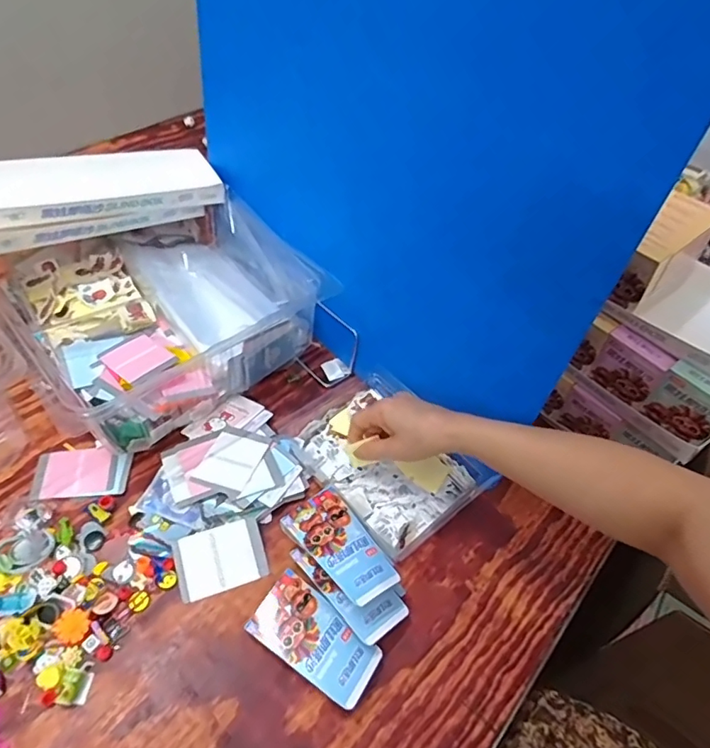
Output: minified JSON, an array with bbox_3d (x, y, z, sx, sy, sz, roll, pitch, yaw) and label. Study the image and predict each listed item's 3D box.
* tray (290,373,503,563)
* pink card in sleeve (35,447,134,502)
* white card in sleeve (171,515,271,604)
[{"bbox_3d":[0.036,0.102,0.613,0.168,0.050,0.198,-29,58,-28],"label":"tray"},{"bbox_3d":[-0.314,0.114,0.591,0.103,0.014,0.066,-4,50,-5],"label":"pink card in sleeve"},{"bbox_3d":[-0.141,0.192,0.539,0.088,0.004,0.065,-14,62,-17],"label":"white card in sleeve"}]

